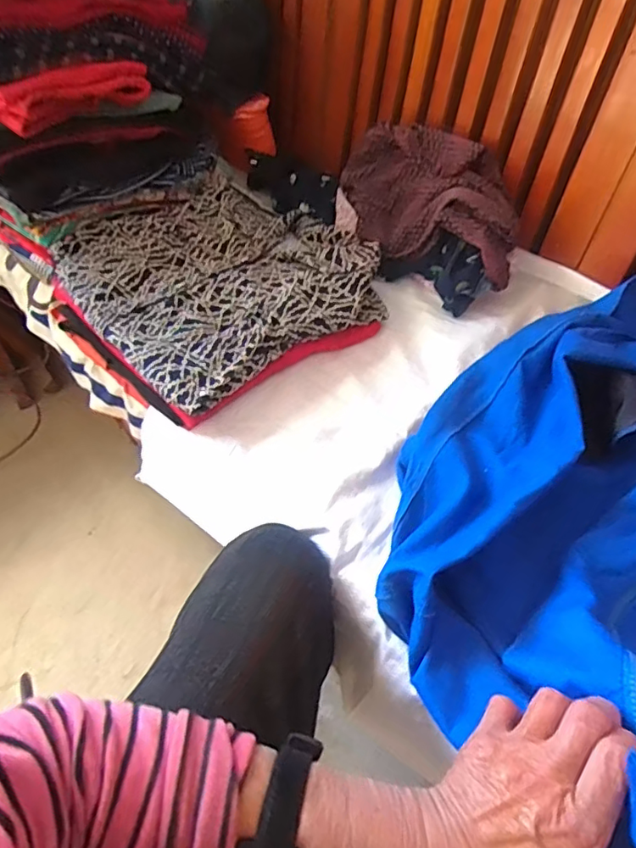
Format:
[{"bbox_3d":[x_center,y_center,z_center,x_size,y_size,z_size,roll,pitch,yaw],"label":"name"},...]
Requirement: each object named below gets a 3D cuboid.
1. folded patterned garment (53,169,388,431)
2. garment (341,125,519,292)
[{"bbox_3d":[-0.128,-0.193,0.706,0.351,0.057,0.370,-32,58,-19],"label":"folded patterned garment"},{"bbox_3d":[0.138,-0.289,0.723,0.284,0.106,0.149,27,59,21],"label":"garment"}]

